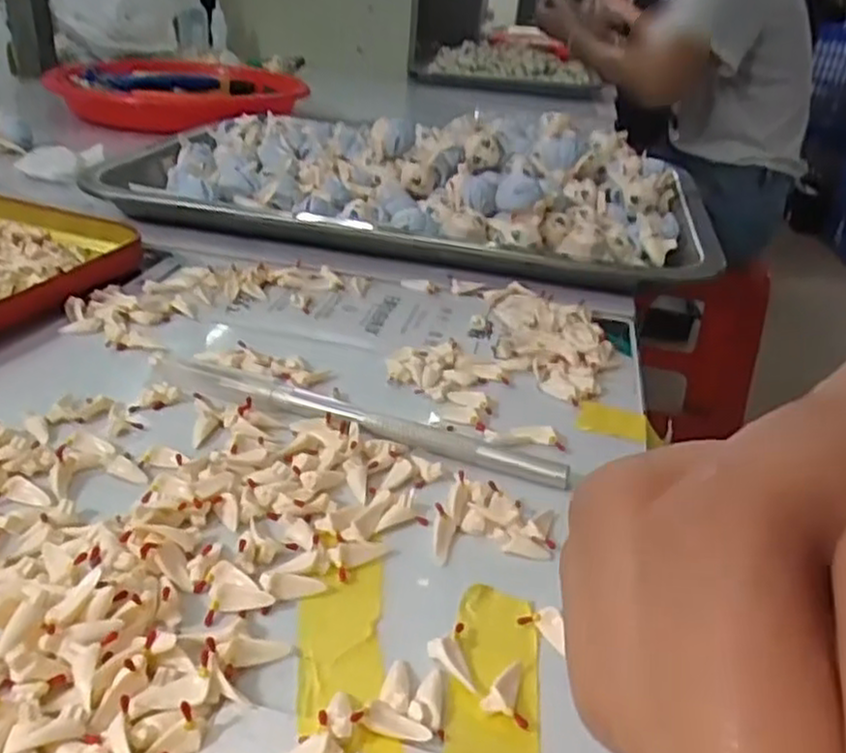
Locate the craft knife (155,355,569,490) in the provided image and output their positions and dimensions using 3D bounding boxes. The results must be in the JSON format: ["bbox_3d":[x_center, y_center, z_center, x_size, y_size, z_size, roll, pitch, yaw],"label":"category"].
[{"bbox_3d":[-0.025,0.014,0.256,0.148,0.008,0.009,14,30,14],"label":"craft knife"}]

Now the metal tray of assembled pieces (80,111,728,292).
[{"bbox_3d":[-0.007,-0.135,0.476,0.355,0.057,0.241,11,29,8],"label":"metal tray of assembled pieces"}]

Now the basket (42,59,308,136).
[{"bbox_3d":[-0.209,-0.250,0.672,0.197,0.035,0.183,2,29,-7],"label":"basket"}]

